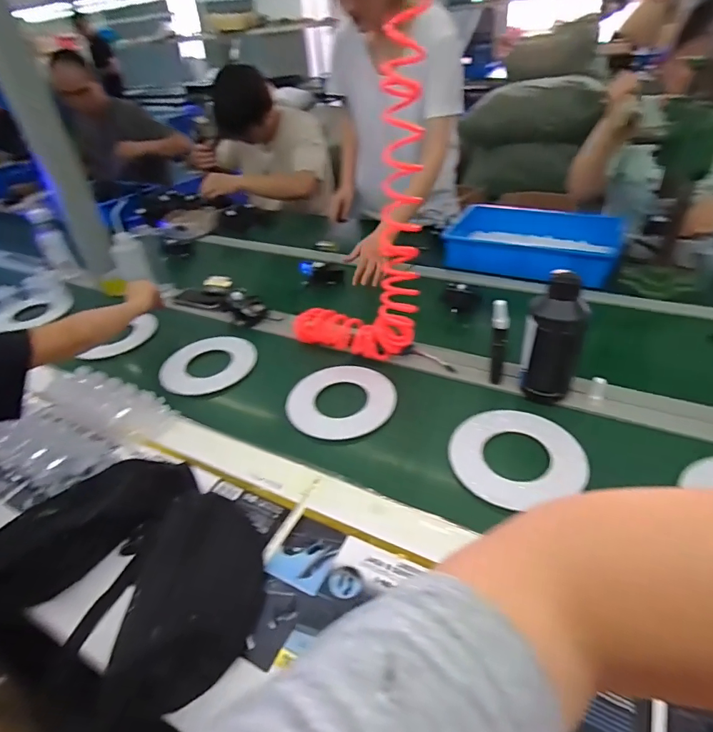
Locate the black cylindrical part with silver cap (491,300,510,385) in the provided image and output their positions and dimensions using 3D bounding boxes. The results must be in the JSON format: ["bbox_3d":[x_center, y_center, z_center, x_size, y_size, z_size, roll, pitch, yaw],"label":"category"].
[{"bbox_3d":[0.252,-0.040,0.802,0.026,0.161,0.031,-1,38,7],"label":"black cylindrical part with silver cap"}]

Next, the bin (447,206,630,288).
[{"bbox_3d":[0.455,-0.320,1.191,0.415,0.084,0.285,9,40,19],"label":"bin"}]

